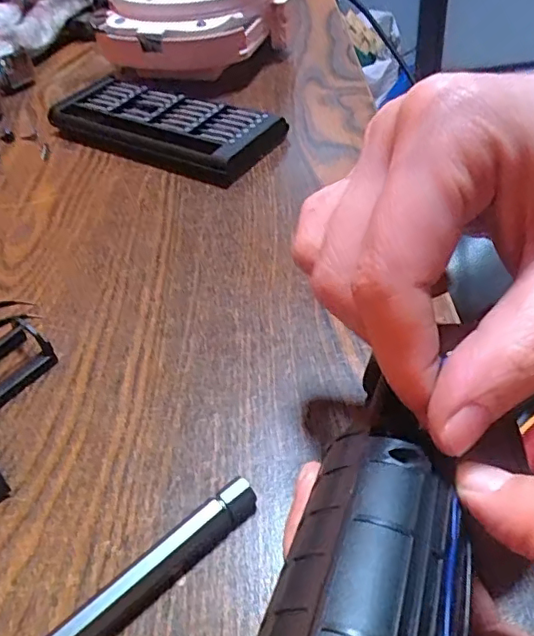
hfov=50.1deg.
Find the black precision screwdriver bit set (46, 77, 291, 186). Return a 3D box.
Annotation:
[{"bbox_3d":[-0.068,-0.130,0.380,0.157,0.024,0.067,23,53,27],"label":"black precision screwdriver bit set"}]

